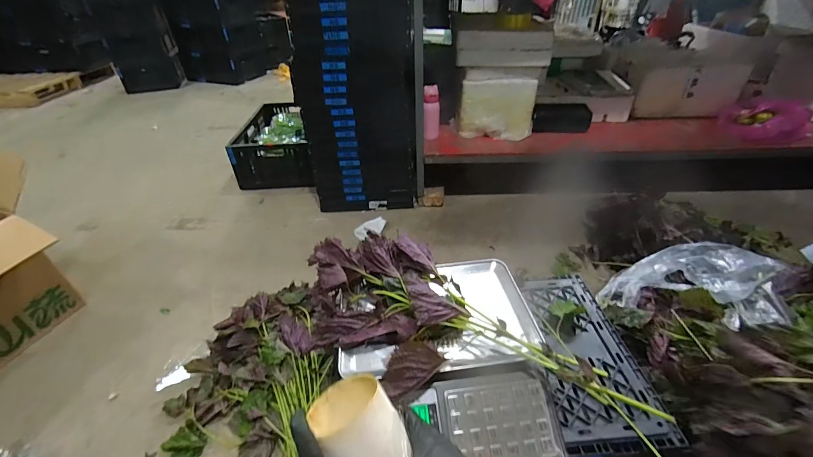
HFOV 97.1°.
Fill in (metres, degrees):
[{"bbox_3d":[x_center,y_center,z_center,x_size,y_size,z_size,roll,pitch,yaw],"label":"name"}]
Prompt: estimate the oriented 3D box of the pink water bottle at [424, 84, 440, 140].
[{"bbox_3d":[0.103,-0.470,1.474,0.067,0.198,0.067,2,38,5],"label":"pink water bottle"}]

